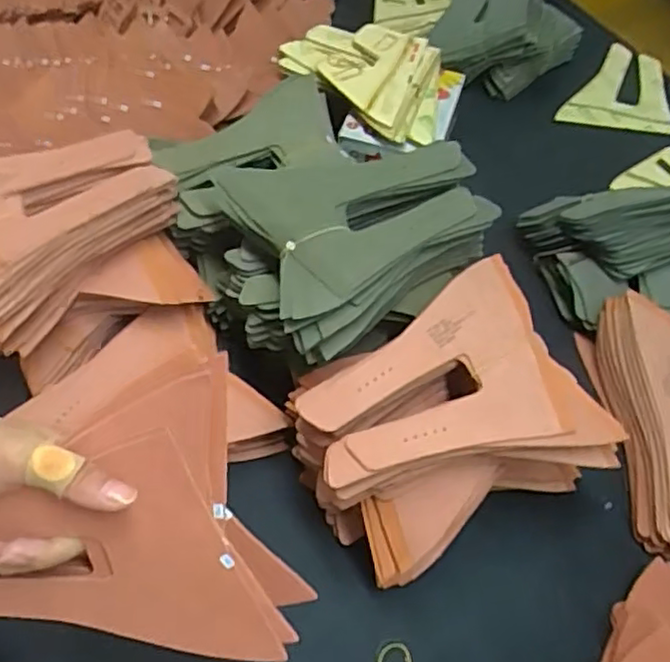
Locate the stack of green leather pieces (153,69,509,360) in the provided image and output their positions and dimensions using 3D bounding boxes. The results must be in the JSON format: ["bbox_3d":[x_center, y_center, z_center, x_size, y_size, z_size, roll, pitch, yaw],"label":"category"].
[{"bbox_3d":[-0.032,-0.117,0.606,0.203,0.120,0.292,-32,65,-22],"label":"stack of green leather pieces"}]

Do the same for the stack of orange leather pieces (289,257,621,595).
[{"bbox_3d":[0.080,0.075,0.529,0.208,0.131,0.174,-25,63,-18],"label":"stack of orange leather pieces"}]

